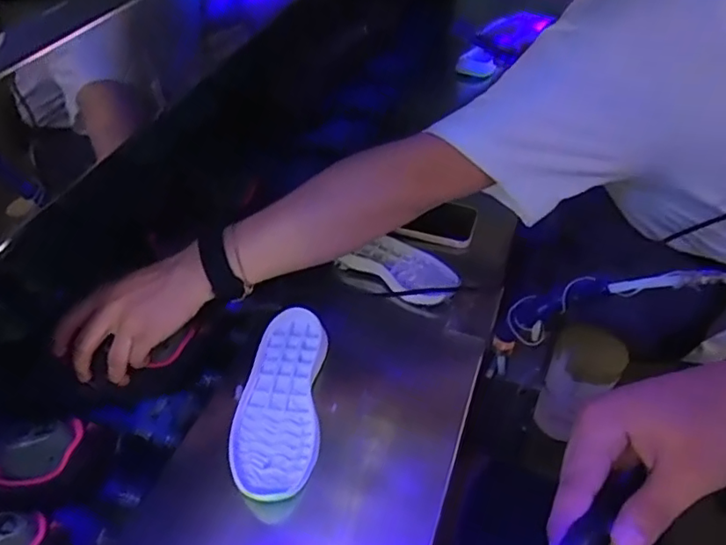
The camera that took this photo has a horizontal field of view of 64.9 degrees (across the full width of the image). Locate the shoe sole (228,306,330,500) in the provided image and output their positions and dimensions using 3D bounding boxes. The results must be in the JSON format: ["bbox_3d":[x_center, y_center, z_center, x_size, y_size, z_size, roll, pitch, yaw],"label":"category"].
[{"bbox_3d":[-0.079,0.118,0.549,0.079,0.019,0.200,4,47,-2],"label":"shoe sole"}]

